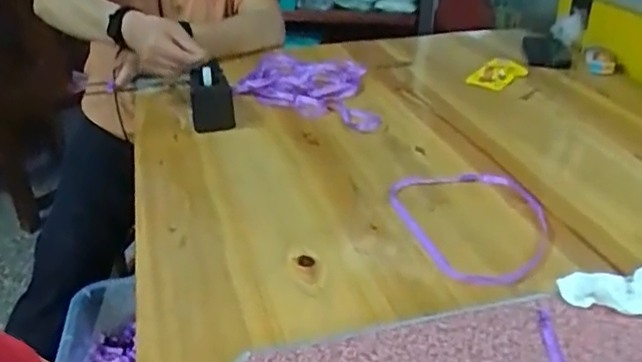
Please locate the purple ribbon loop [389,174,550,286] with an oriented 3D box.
[{"bbox_3d":[0.188,0.043,0.706,0.164,0.016,0.215,-11,31,-17],"label":"purple ribbon loop"}]

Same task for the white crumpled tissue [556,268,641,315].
[{"bbox_3d":[0.259,0.093,0.541,0.096,0.022,0.040,6,30,13],"label":"white crumpled tissue"}]

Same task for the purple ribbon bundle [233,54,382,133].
[{"bbox_3d":[-0.007,-0.165,1.088,0.324,0.029,0.209,16,34,29],"label":"purple ribbon bundle"}]

